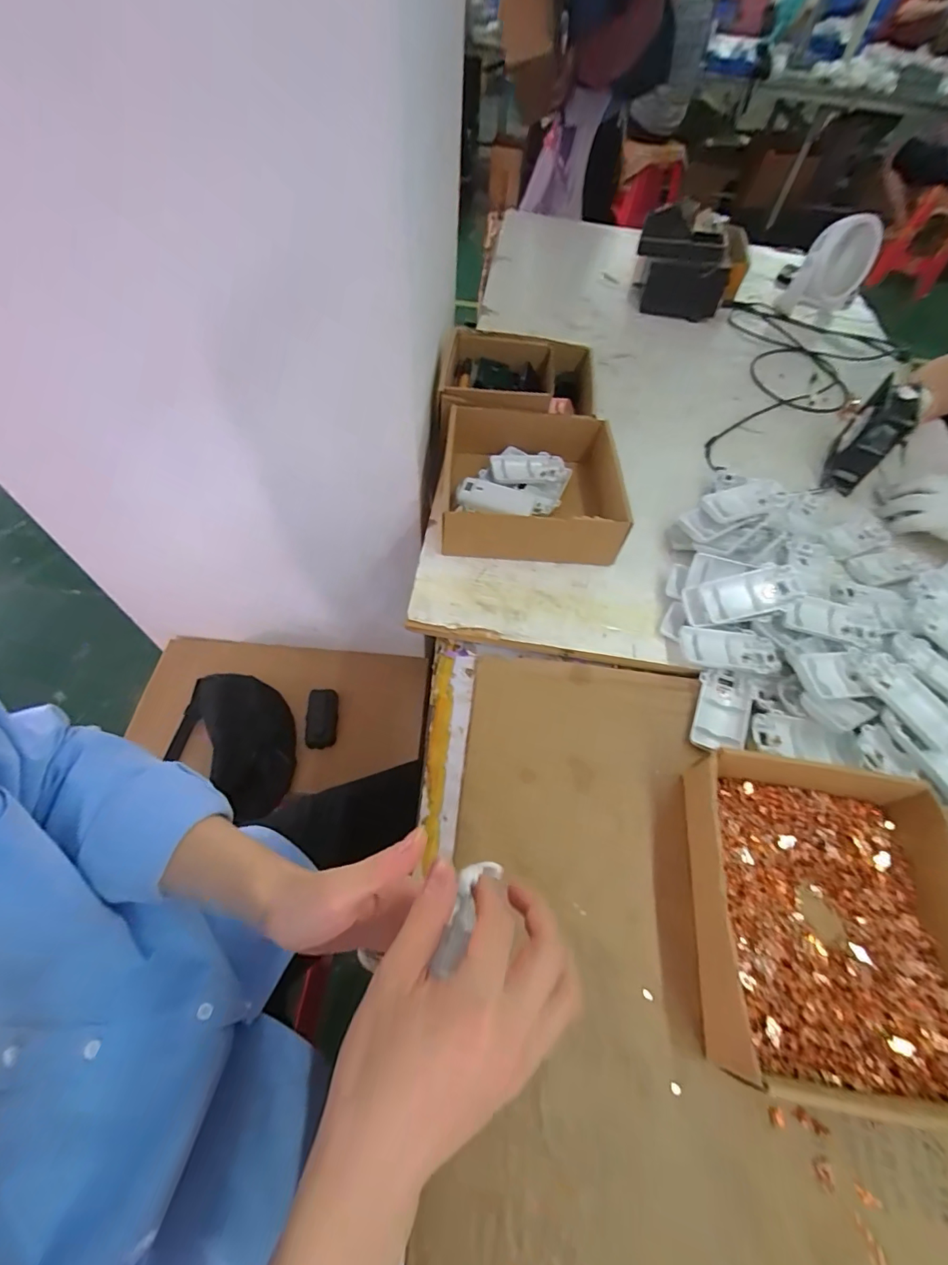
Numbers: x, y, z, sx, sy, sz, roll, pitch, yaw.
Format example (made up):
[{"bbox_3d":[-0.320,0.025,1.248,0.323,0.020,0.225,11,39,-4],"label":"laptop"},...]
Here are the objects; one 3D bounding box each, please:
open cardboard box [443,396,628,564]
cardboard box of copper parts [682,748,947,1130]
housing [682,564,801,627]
[{"bbox_3d":[0.061,-0.177,0.568,0.215,0.069,0.196,7,58,0],"label":"open cardboard box"},{"bbox_3d":[0.272,0.216,0.358,0.205,0.066,0.212,9,58,1],"label":"cardboard box of copper parts"},{"bbox_3d":[0.285,-0.039,0.501,0.114,0.026,0.047,-14,79,3],"label":"housing"}]

